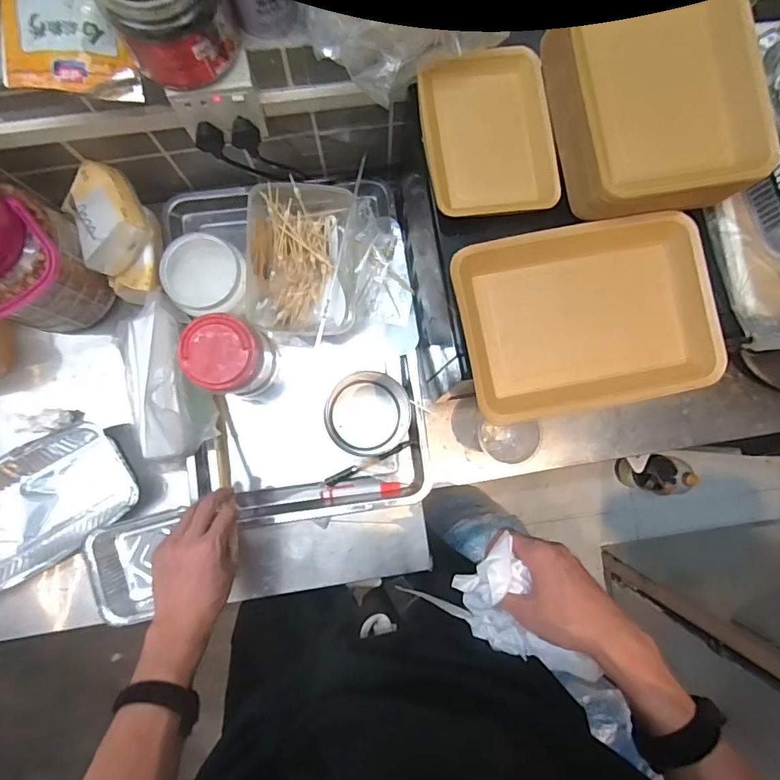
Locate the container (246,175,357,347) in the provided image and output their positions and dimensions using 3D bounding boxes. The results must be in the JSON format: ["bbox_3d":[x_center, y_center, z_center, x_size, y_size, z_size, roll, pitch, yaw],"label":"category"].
[{"bbox_3d":[-0.120,-0.187,0.696,0.149,0.074,0.226,0,84,-3],"label":"container"}]

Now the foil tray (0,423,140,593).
[{"bbox_3d":[-0.518,0.177,0.672,0.325,0.055,0.160,-28,86,-5],"label":"foil tray"}]

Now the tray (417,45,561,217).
[{"bbox_3d":[0.097,-0.256,0.496,0.125,0.028,0.159,-7,85,-3],"label":"tray"}]

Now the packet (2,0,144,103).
[{"bbox_3d":[-0.315,-0.374,0.485,0.122,0.036,0.158,-1,89,-8],"label":"packet"}]

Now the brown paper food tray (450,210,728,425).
[{"bbox_3d":[0.194,-0.072,0.493,0.245,0.035,0.179,-11,85,-4],"label":"brown paper food tray"}]

